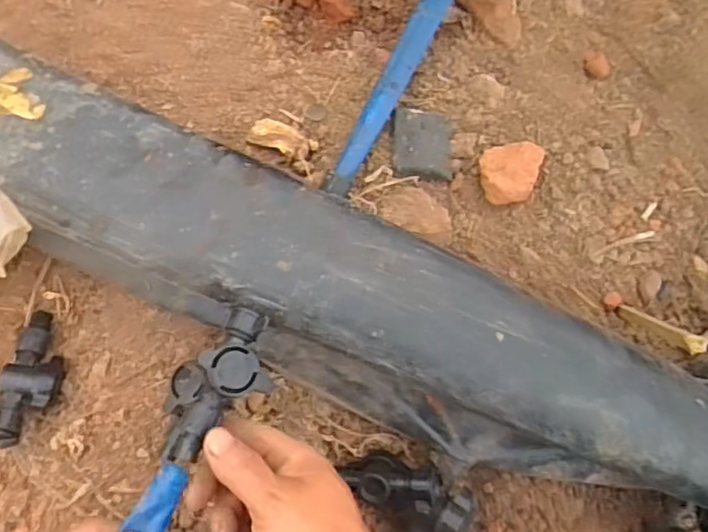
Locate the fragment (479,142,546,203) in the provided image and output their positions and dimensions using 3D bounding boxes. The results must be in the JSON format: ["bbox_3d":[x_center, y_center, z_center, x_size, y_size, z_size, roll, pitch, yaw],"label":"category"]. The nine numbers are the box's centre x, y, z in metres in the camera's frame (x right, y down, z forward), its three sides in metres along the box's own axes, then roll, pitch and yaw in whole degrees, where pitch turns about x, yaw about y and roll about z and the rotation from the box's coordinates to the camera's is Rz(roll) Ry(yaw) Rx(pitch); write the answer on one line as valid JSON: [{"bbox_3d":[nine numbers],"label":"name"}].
[{"bbox_3d":[0.125,-0.073,0.490,0.054,0.028,0.045,-12,91,-4],"label":"fragment"}]

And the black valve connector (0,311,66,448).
[{"bbox_3d":[-0.236,0.084,0.466,0.034,0.037,0.101,8,57,-4],"label":"black valve connector"}]

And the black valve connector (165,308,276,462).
[{"bbox_3d":[-0.079,0.071,0.372,0.047,0.032,0.094,32,76,-3],"label":"black valve connector"}]

